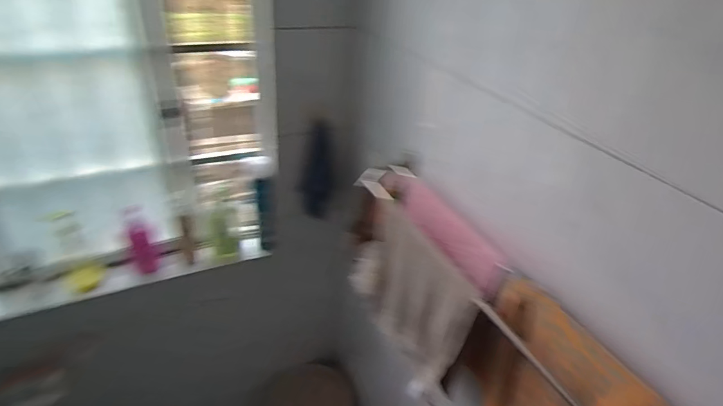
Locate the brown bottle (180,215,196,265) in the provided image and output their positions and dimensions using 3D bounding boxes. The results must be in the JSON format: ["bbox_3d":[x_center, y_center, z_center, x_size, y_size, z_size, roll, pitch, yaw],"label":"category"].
[{"bbox_3d":[-0.596,0.124,1.442,0.053,0.185,0.051,-11,37,-22],"label":"brown bottle"}]

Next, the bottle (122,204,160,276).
[{"bbox_3d":[-0.729,0.127,1.383,0.089,0.236,0.057,-18,40,-29],"label":"bottle"}]

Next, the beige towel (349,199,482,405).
[{"bbox_3d":[0.099,0.207,1.013,0.068,0.368,0.466,-8,36,-18],"label":"beige towel"}]

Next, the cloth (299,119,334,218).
[{"bbox_3d":[-0.145,-0.101,1.374,0.101,0.345,0.028,-2,35,-9],"label":"cloth"}]

